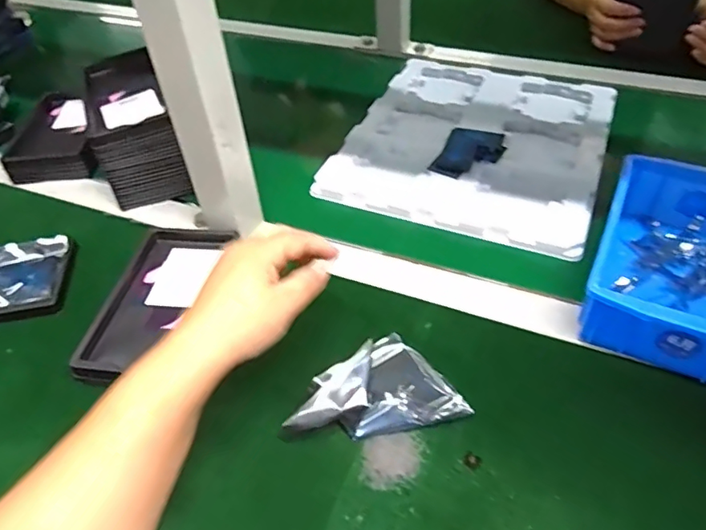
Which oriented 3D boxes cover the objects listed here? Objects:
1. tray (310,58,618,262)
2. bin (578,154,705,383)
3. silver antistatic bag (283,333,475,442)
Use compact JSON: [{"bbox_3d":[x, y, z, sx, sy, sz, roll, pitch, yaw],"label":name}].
[{"bbox_3d":[0.144,-0.154,0.619,0.277,0.020,0.318,16,49,19],"label":"tray"},{"bbox_3d":[0.276,-0.006,0.438,0.130,0.056,0.202,18,50,21],"label":"bin"},{"bbox_3d":[0.023,0.096,0.376,0.081,0.038,0.109,32,56,31],"label":"silver antistatic bag"}]

